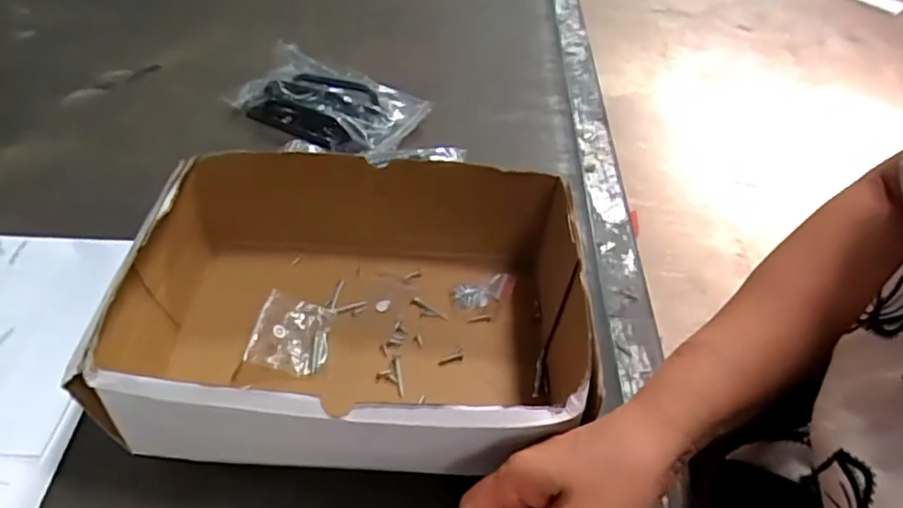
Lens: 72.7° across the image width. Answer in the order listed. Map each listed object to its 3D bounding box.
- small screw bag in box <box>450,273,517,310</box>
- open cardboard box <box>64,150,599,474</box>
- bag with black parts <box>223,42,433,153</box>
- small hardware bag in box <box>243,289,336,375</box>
[{"bbox_3d":[0.026,0.030,0.504,0.053,0.011,0.028,-4,48,-9],"label":"small screw bag in box"},{"bbox_3d":[-0.067,0.035,0.432,0.293,0.093,0.214,3,47,-2],"label":"open cardboard box"},{"bbox_3d":[-0.134,-0.166,0.662,0.192,0.042,0.109,20,49,14],"label":"bag with black parts"},{"bbox_3d":[-0.119,0.059,0.458,0.054,0.017,0.060,18,57,-20],"label":"small hardware bag in box"}]

